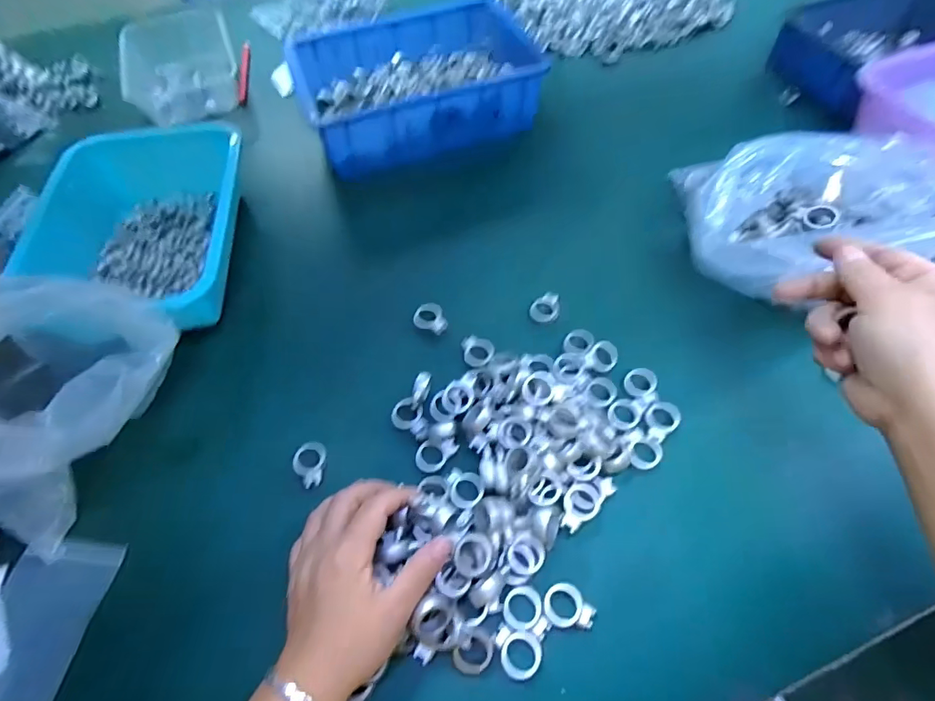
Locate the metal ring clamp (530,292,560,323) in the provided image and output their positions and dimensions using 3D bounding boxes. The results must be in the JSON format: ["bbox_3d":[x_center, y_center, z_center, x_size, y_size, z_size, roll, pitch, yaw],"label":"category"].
[{"bbox_3d":[0.079,-0.044,0.475,0.026,0.009,0.035,21,61,16],"label":"metal ring clamp"}]

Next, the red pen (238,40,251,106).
[{"bbox_3d":[-0.336,-0.422,0.721,0.012,0.014,0.126,-5,71,0],"label":"red pen"}]

